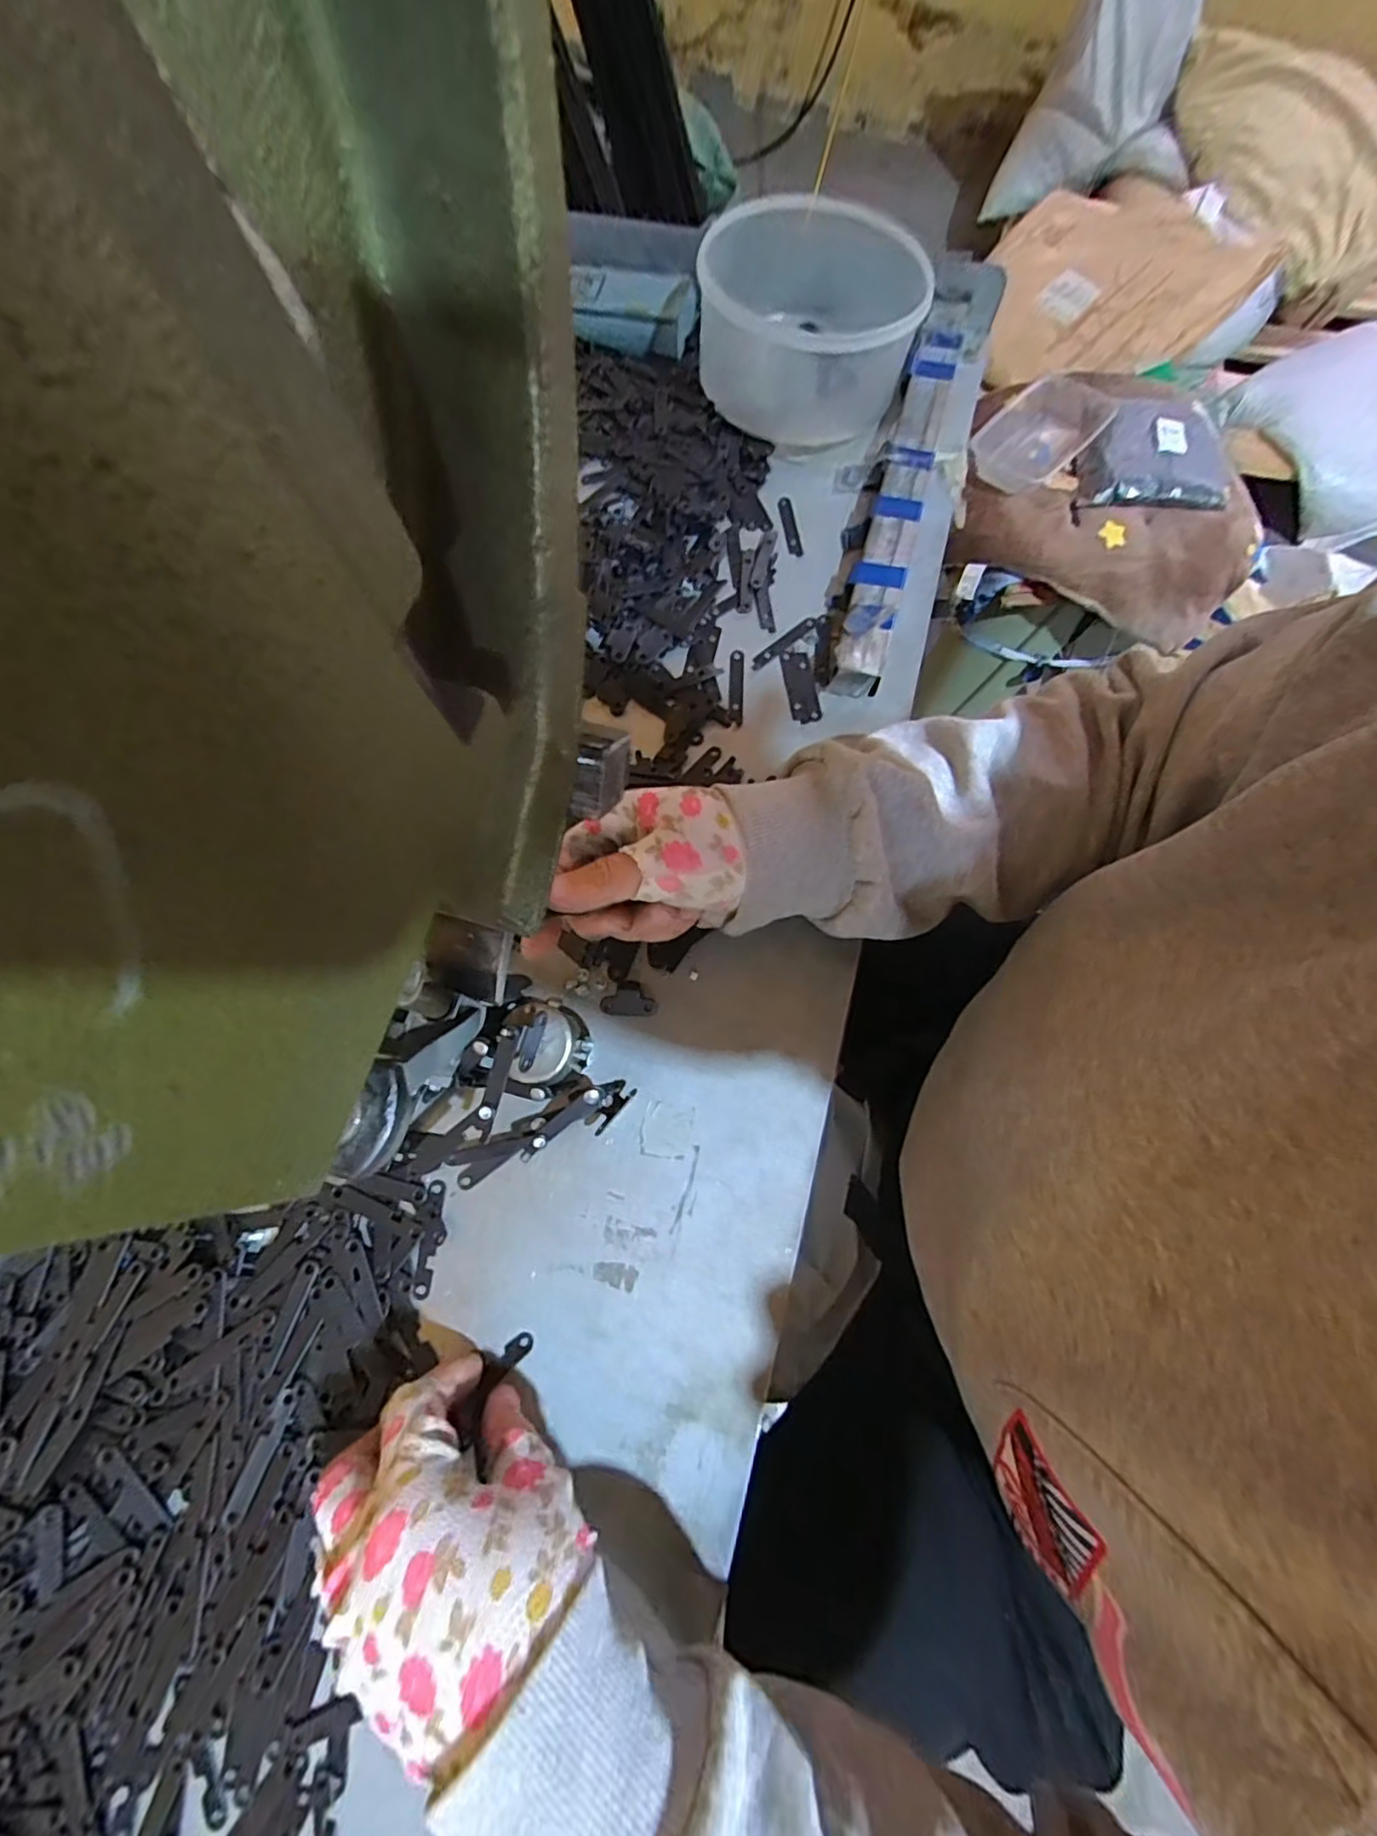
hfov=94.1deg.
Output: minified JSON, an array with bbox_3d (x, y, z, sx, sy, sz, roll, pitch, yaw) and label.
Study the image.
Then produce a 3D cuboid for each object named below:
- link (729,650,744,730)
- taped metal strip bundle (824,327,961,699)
[{"bbox_3d":[0.030,-0.144,0.402,0.009,0.005,0.055,2,74,1],"label":"link"},{"bbox_3d":[0.141,-0.280,0.427,0.032,0.025,0.303,16,74,5],"label":"taped metal strip bundle"}]

